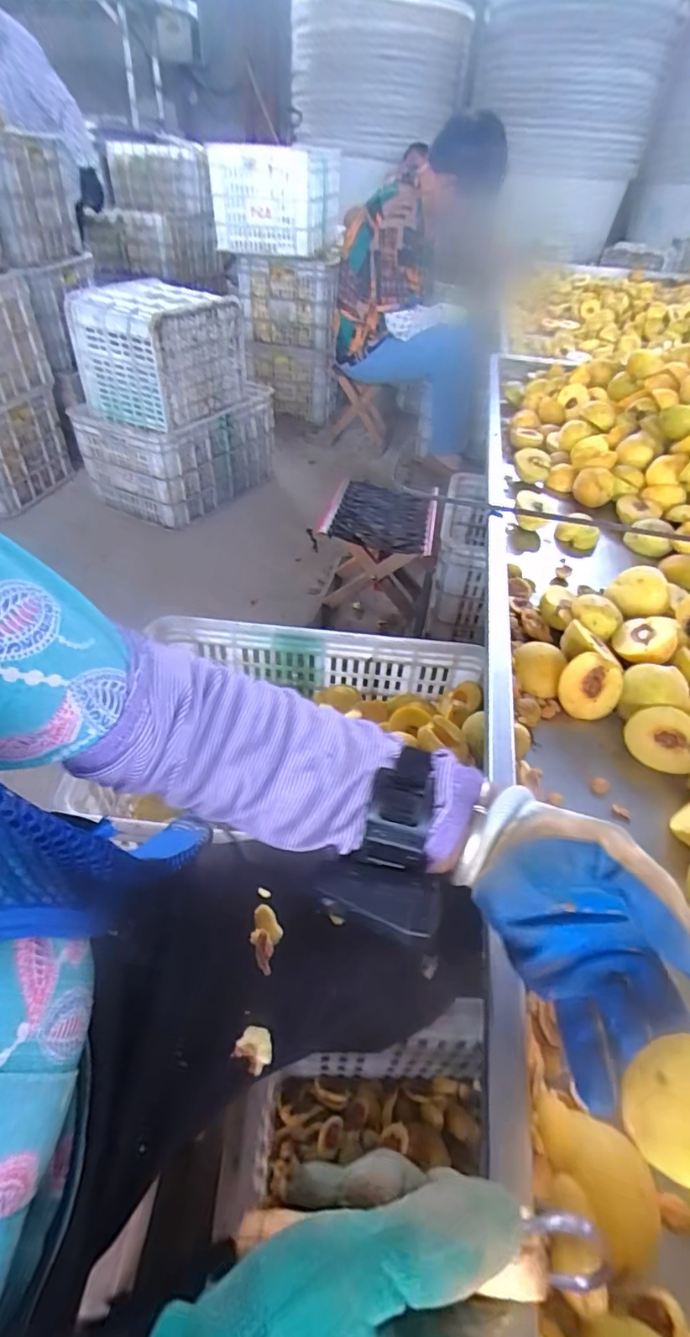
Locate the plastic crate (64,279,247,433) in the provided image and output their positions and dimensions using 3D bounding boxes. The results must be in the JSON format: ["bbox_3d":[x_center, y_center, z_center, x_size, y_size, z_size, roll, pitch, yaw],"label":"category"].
[{"bbox_3d":[-0.488,-0.839,1.420,0.308,0.263,0.342,21,46,17],"label":"plastic crate"}]

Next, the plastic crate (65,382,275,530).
[{"bbox_3d":[-0.481,-0.675,1.630,0.340,0.255,0.497,21,46,17],"label":"plastic crate"}]

